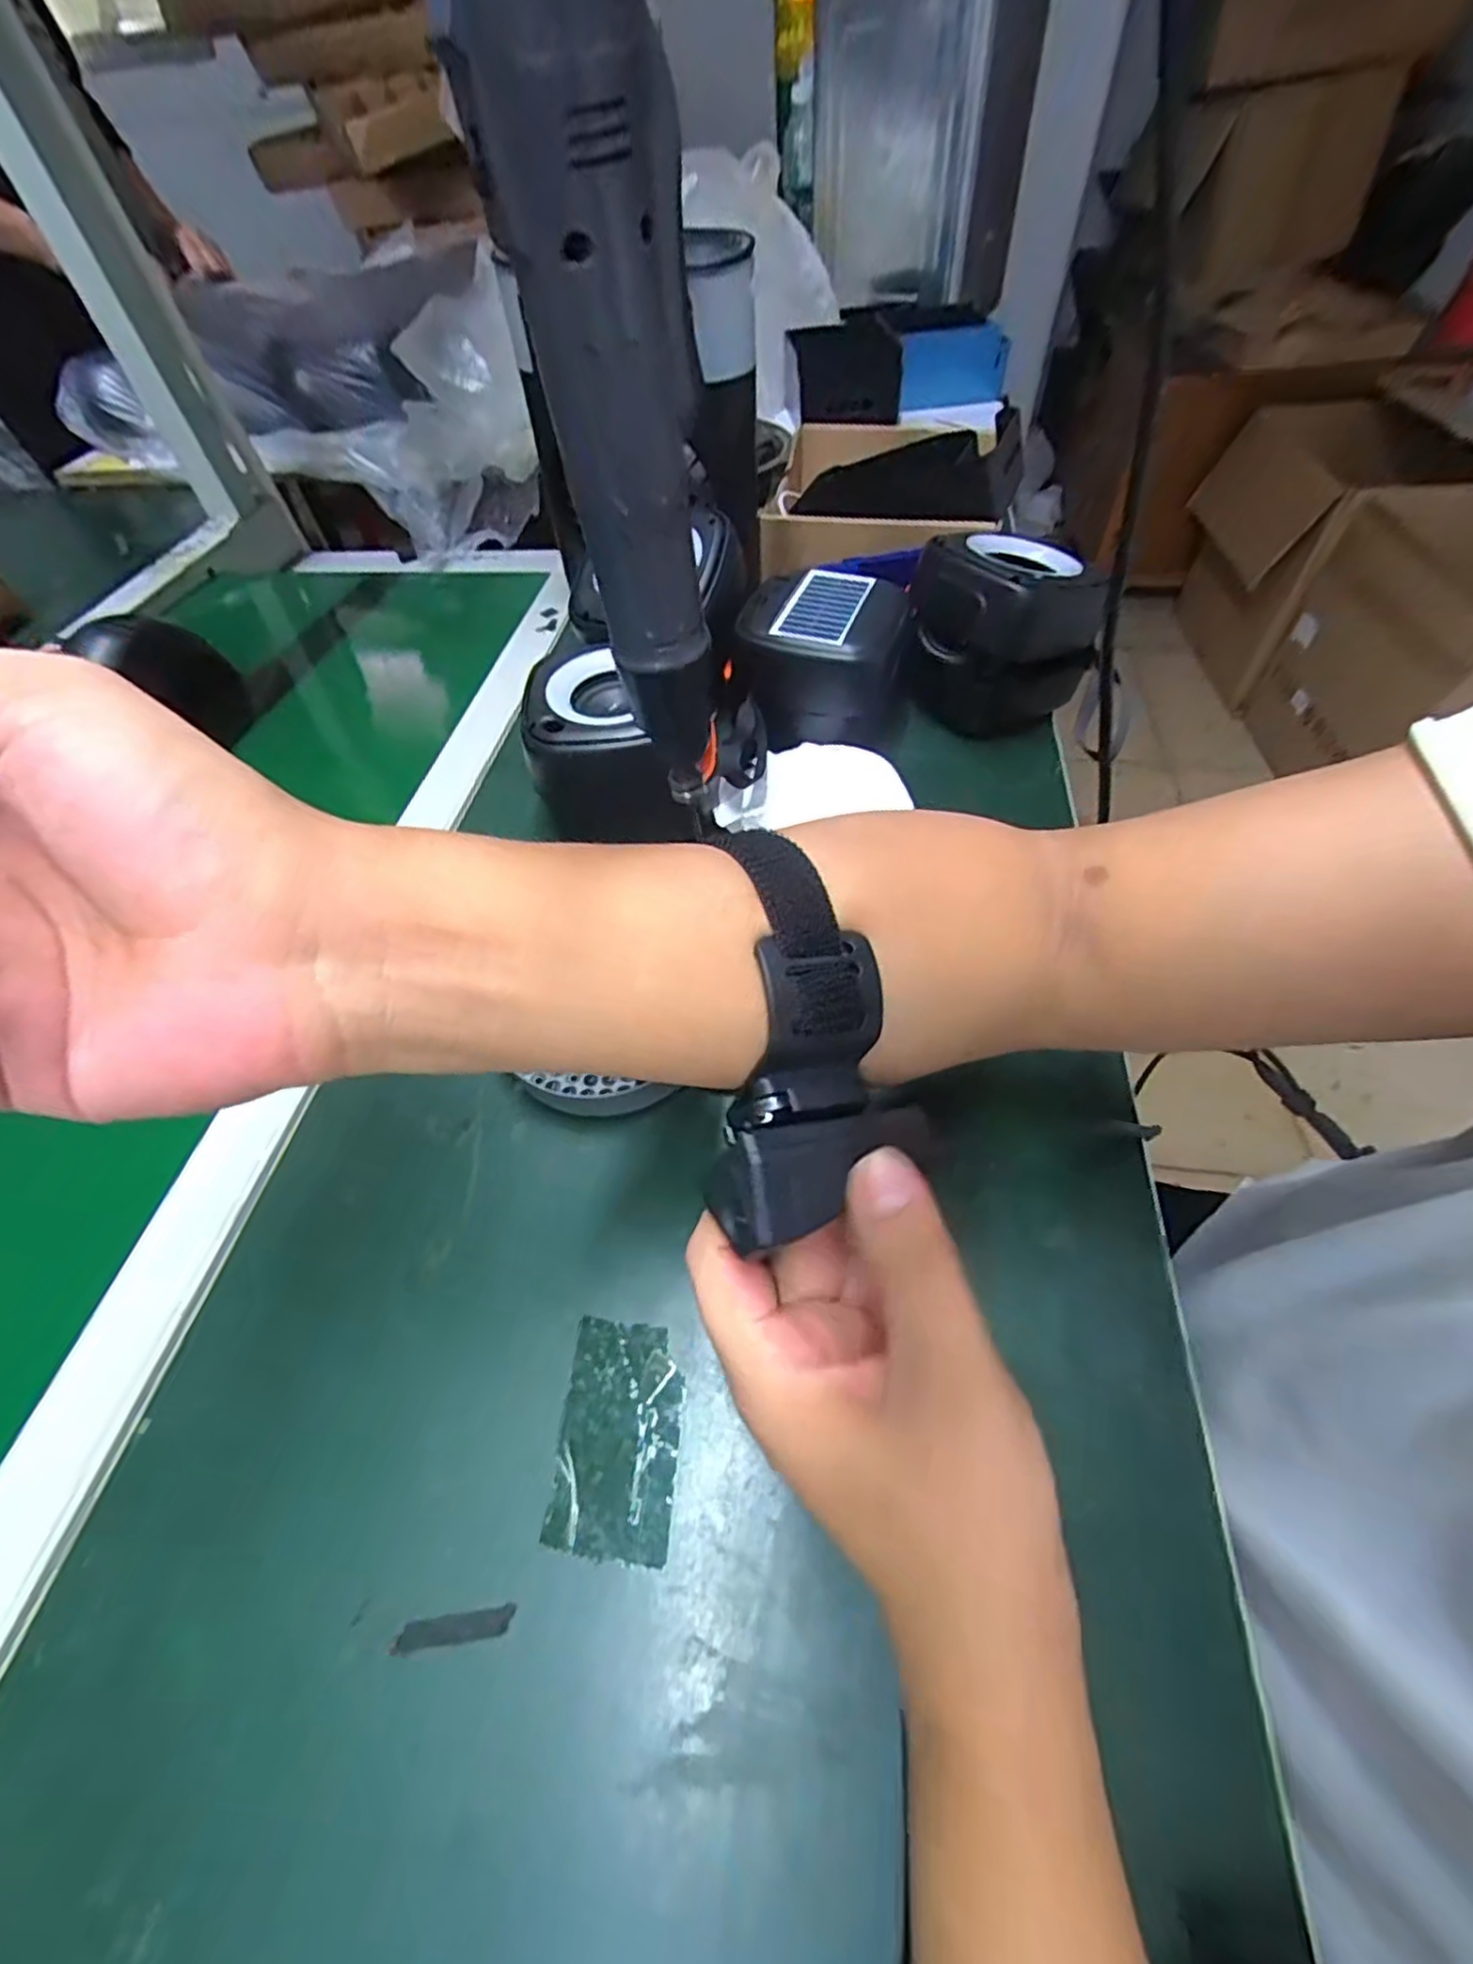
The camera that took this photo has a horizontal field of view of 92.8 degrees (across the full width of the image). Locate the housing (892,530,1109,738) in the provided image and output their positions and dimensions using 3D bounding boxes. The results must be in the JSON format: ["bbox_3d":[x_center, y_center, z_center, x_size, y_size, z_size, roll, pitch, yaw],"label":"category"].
[{"bbox_3d":[0.184,-0.243,0.496,0.123,0.111,0.092,14,56,13],"label":"housing"}]

